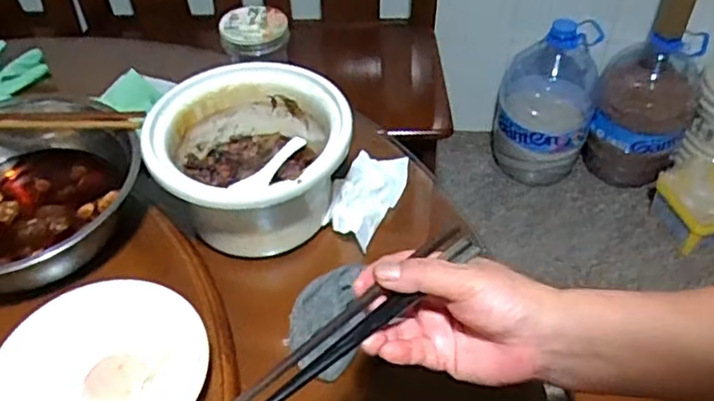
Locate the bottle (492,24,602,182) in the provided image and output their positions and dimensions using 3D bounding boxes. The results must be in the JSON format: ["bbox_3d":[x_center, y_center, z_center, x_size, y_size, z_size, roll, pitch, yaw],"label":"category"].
[{"bbox_3d":[0.483,-0.242,1.687,0.235,0.455,0.194,9,48,10],"label":"bottle"}]

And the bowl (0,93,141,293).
[{"bbox_3d":[-0.348,-0.009,0.674,0.232,0.086,0.218,-1,47,1],"label":"bowl"}]

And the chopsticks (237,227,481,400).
[{"bbox_3d":[-0.017,0.086,0.382,0.244,0.028,0.027,-34,54,-29],"label":"chopsticks"}]

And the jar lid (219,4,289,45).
[{"bbox_3d":[-0.129,-0.216,0.805,0.075,0.019,0.066,13,49,14],"label":"jar lid"}]

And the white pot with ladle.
[{"bbox_3d":[-0.110,-0.036,0.706,0.195,0.127,0.192,-1,47,1],"label":"white pot with ladle"}]

